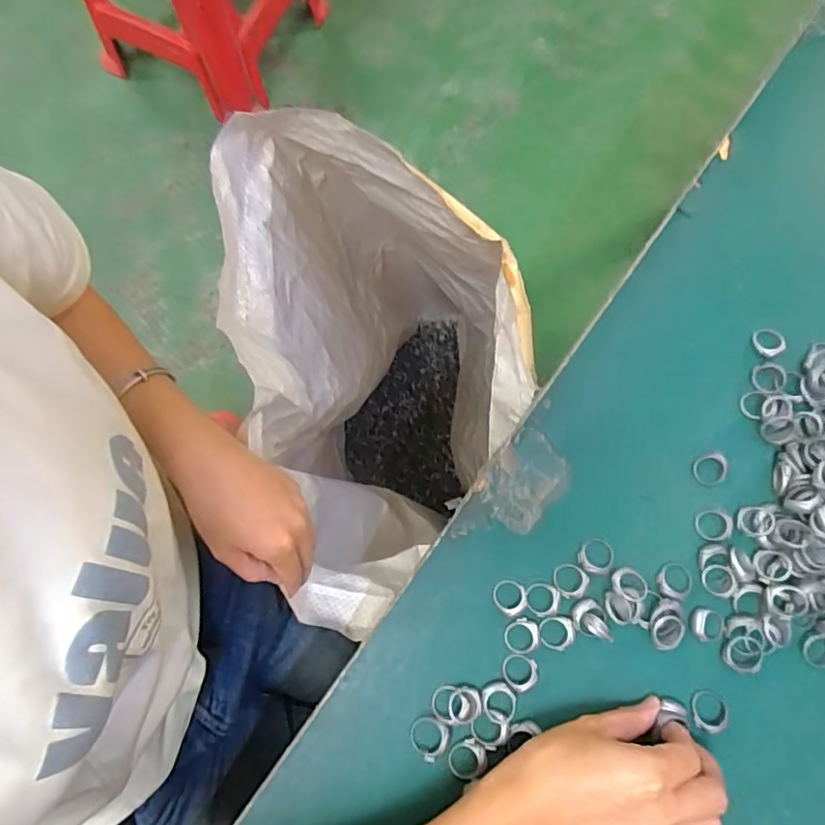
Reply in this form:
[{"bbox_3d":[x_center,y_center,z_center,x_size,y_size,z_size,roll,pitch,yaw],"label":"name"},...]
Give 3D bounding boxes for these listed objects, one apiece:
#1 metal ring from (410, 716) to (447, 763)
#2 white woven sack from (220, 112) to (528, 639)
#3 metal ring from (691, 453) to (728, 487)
[{"bbox_3d":[0.010,0.202,0.353,0.023,0.004,0.023,0,78,-1],"label":"metal ring"},{"bbox_3d":[-0.037,-0.030,0.763,0.262,0.655,0.500,2,78,-1],"label":"white woven sack"},{"bbox_3d":[0.210,0.040,0.398,0.024,0.005,0.022,0,78,-1],"label":"metal ring"}]

